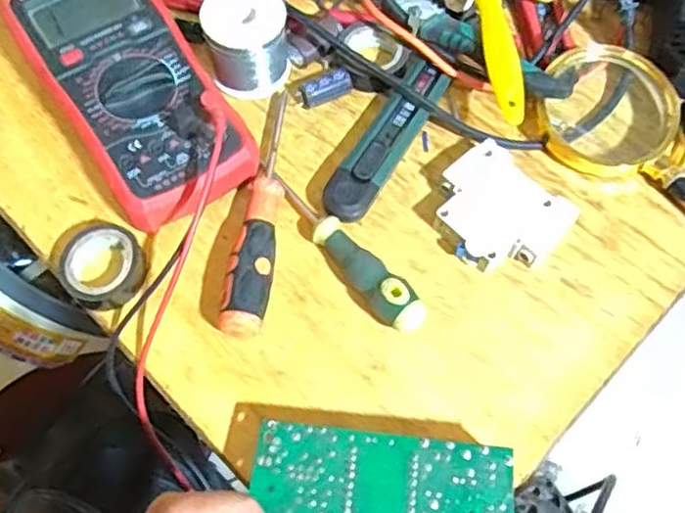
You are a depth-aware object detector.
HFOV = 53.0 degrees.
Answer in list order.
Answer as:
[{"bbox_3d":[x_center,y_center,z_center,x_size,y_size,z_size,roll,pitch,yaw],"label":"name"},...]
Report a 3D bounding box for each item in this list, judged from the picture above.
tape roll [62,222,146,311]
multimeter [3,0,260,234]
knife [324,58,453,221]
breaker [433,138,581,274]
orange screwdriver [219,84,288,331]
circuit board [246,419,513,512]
[{"bbox_3d":[-0.137,0.006,0.397,0.044,0.021,0.046,1,65,-3],"label":"tape roll"},{"bbox_3d":[-0.131,-0.103,0.427,0.088,0.050,0.184,-30,70,-16],"label":"multimeter"},{"bbox_3d":[0.029,-0.077,0.439,0.029,0.016,0.130,28,66,10],"label":"knife"},{"bbox_3d":[0.092,-0.028,0.415,0.069,0.017,0.075,-39,73,-19],"label":"breaker"},{"bbox_3d":[-0.045,-0.032,0.412,0.024,0.023,0.170,8,65,1],"label":"orange screwdriver"},{"bbox_3d":[0.018,0.118,0.324,0.121,0.005,0.069,4,64,5],"label":"circuit board"}]

